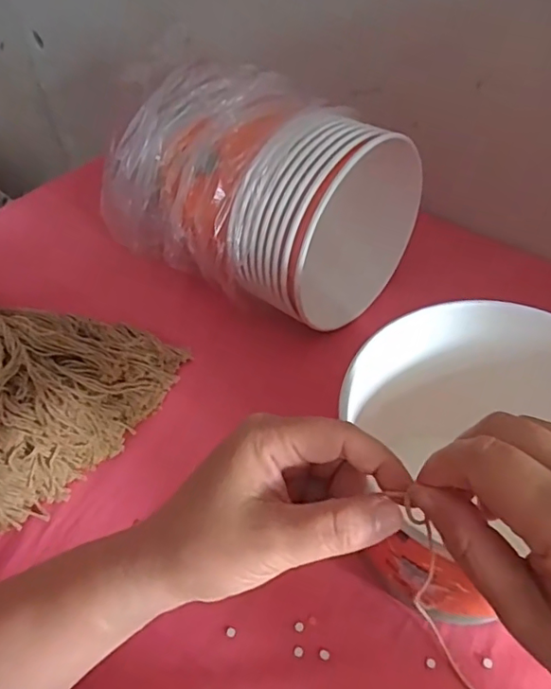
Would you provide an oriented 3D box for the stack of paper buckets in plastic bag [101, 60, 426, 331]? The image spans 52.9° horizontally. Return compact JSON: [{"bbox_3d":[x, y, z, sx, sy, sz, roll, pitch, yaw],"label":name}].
[{"bbox_3d":[-0.007,-0.127,0.494,0.221,0.185,0.177,26,55,22],"label":"stack of paper buckets in plastic bag"}]

